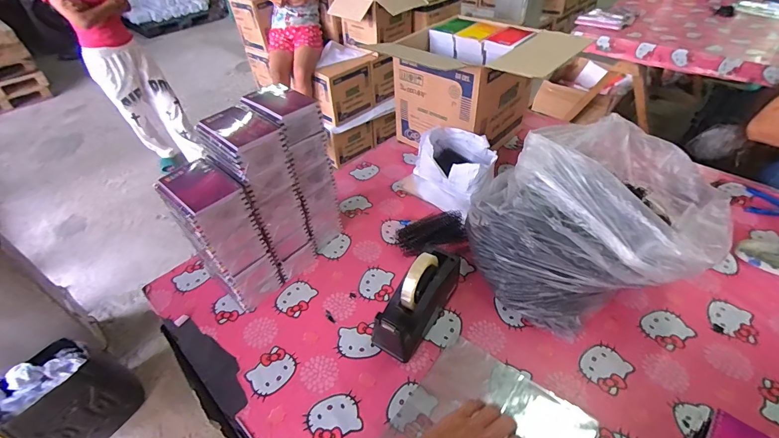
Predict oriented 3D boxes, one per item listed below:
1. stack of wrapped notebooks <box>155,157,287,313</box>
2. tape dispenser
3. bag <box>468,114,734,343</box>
[{"bbox_3d":[-0.292,0.046,0.710,0.124,0.283,0.111,32,54,32],"label":"stack of wrapped notebooks"},{"bbox_3d":[0.052,0.146,0.696,0.074,0.131,0.204,26,51,28],"label":"tape dispenser"},{"bbox_3d":[0.385,0.004,0.714,0.399,0.269,0.354,-29,49,-24],"label":"bag"}]

